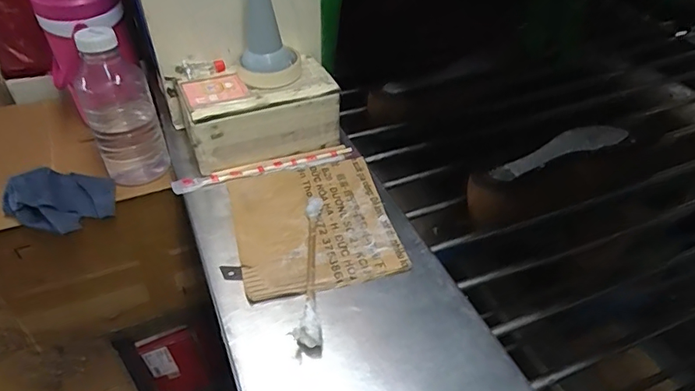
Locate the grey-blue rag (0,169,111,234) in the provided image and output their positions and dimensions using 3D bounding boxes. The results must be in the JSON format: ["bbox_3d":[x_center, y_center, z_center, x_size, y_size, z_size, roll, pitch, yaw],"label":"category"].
[{"bbox_3d":[-0.394,0.001,0.687,0.130,0.052,0.105,4,42,3],"label":"grey-blue rag"}]

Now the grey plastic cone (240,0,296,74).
[{"bbox_3d":[-0.104,-0.212,0.616,0.067,0.113,0.061,-6,42,-7],"label":"grey plastic cone"}]

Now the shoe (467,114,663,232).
[{"bbox_3d":[0.282,-0.028,0.669,0.267,0.078,0.081,-19,45,-20],"label":"shoe"}]

